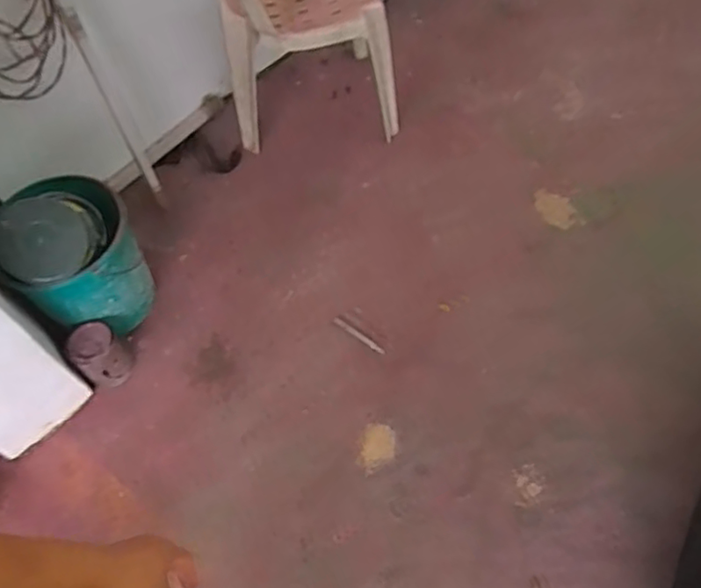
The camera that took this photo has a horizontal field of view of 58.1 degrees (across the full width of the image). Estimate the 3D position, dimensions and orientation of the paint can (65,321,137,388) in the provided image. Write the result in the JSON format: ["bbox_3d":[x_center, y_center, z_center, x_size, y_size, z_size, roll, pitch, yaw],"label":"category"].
[{"bbox_3d":[-0.560,0.139,1.421,0.107,0.121,0.105,-1,58,1],"label":"paint can"}]

